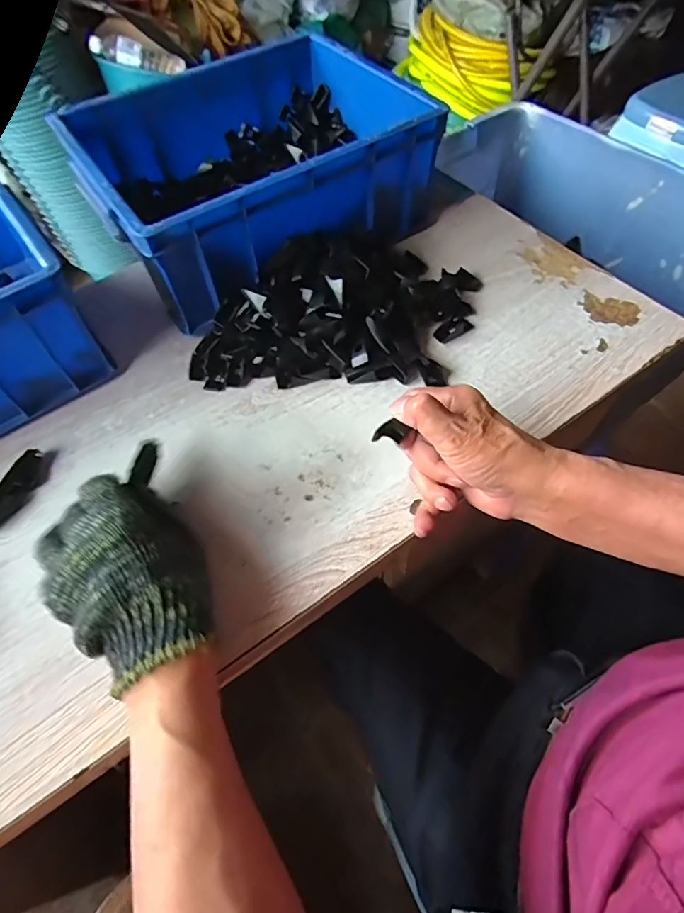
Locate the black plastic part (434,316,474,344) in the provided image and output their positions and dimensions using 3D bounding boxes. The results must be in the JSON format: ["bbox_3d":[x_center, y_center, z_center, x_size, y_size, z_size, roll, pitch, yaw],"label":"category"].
[{"bbox_3d":[0.113,-0.129,0.498,0.041,0.006,0.021,-36,64,-19],"label":"black plastic part"}]

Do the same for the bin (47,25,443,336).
[{"bbox_3d":[-0.100,-0.319,0.552,0.324,0.125,0.259,-31,62,-16],"label":"bin"}]

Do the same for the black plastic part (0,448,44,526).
[{"bbox_3d":[-0.278,0.029,0.414,0.023,0.017,0.081,14,60,11],"label":"black plastic part"}]

